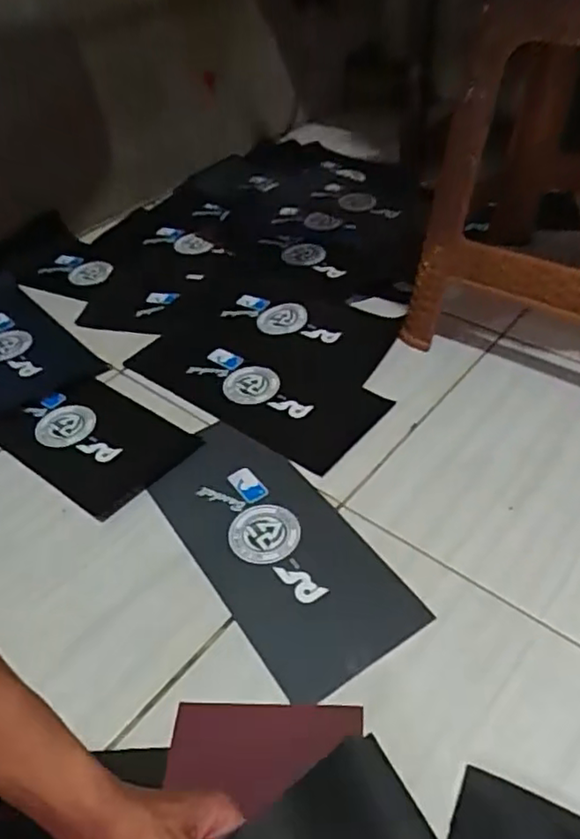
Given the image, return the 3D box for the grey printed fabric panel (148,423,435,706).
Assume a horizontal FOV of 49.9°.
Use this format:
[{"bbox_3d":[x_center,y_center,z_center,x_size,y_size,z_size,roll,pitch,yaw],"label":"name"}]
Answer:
[{"bbox_3d":[-0.025,0.129,0.686,0.158,0.011,0.351,-26,47,-22],"label":"grey printed fabric panel"}]

